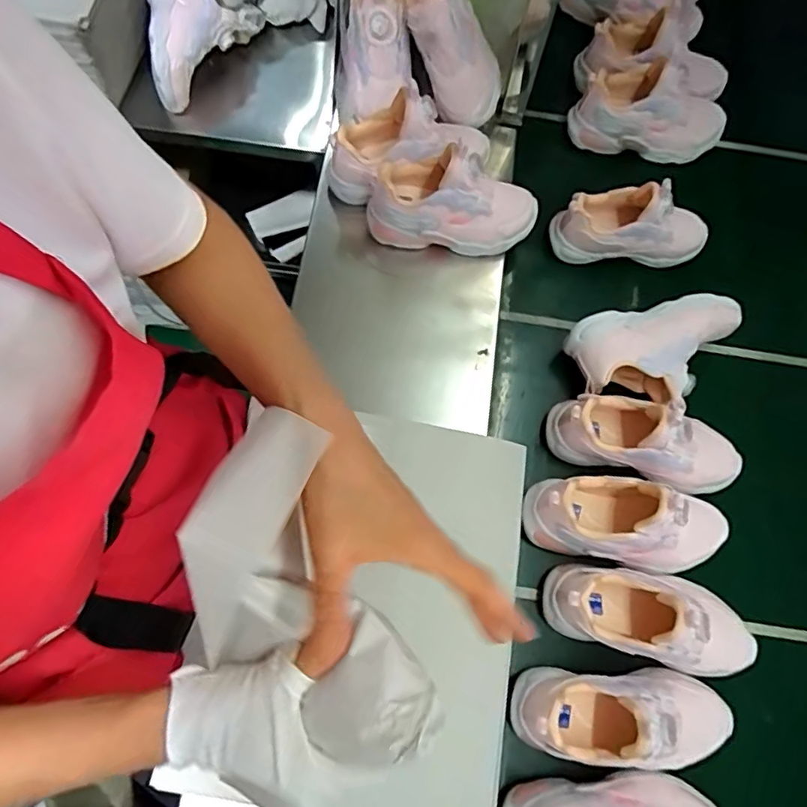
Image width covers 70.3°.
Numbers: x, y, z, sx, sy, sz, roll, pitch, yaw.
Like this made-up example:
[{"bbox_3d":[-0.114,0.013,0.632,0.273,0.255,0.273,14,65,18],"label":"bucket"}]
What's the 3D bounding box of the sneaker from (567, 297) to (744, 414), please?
[{"bbox_3d":[0.283,-0.051,0.649,0.189,0.087,0.105,-7,74,-5],"label":"sneaker"}]

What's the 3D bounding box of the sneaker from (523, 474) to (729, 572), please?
[{"bbox_3d":[0.231,0.114,0.558,0.203,0.092,0.085,10,73,1],"label":"sneaker"}]

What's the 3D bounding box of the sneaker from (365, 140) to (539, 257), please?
[{"bbox_3d":[0.058,-0.231,0.648,0.193,0.110,0.079,6,73,-1],"label":"sneaker"}]

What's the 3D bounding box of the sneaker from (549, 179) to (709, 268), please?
[{"bbox_3d":[0.276,-0.213,0.679,0.186,0.090,0.075,4,73,-1],"label":"sneaker"}]

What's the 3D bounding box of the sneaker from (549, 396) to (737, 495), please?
[{"bbox_3d":[0.258,0.037,0.596,0.202,0.105,0.085,14,73,2],"label":"sneaker"}]

